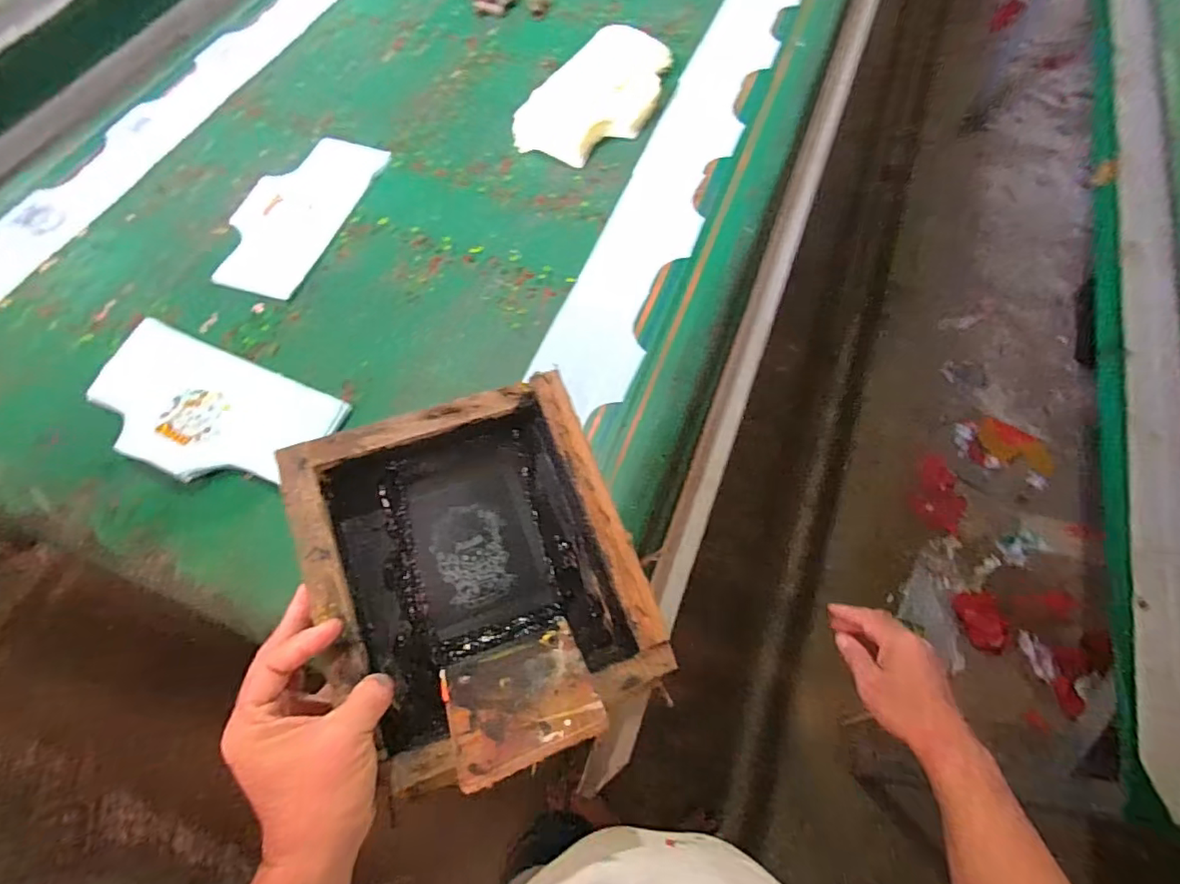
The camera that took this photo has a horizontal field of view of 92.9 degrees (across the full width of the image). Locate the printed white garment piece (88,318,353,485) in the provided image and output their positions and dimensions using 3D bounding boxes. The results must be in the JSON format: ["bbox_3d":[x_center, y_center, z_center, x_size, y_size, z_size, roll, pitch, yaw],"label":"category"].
[{"bbox_3d":[-0.491,-0.040,0.712,0.323,0.017,0.167,22,61,11],"label":"printed white garment piece"}]

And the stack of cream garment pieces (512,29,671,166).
[{"bbox_3d":[0.019,-0.606,0.974,0.182,0.065,0.324,29,68,14],"label":"stack of cream garment pieces"}]

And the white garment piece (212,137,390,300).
[{"bbox_3d":[-0.470,-0.371,0.895,0.173,0.008,0.337,14,65,8],"label":"white garment piece"}]

